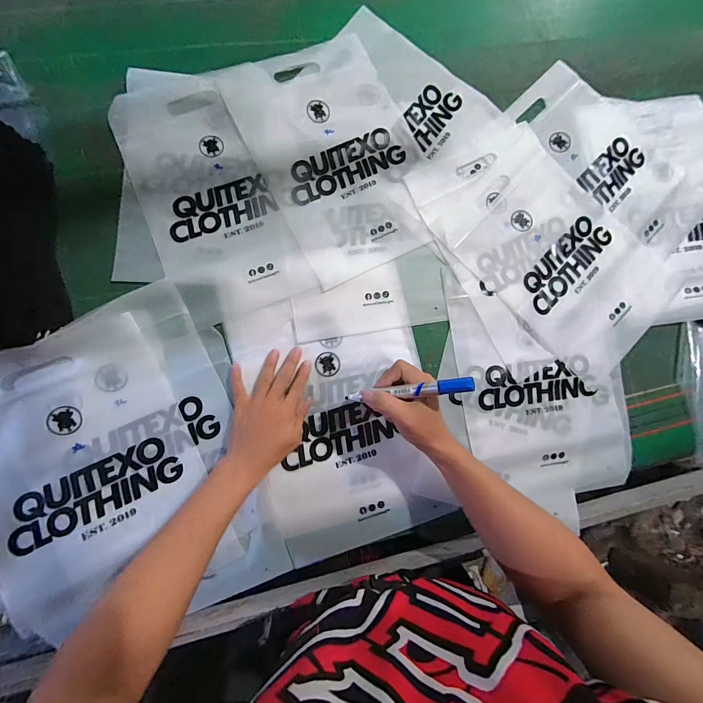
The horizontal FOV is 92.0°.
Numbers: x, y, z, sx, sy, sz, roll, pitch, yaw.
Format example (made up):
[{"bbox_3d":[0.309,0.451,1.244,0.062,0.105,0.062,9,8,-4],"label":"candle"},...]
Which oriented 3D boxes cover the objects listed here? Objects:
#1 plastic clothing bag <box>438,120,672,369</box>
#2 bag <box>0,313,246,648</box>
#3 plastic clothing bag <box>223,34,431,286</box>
[{"bbox_3d":[0.335,-0.156,0.544,0.253,0.007,0.360,-42,88,-8],"label":"plastic clothing bag"},{"bbox_3d":[-0.329,0.152,0.423,0.250,0.060,0.343,-26,86,-8],"label":"bag"},{"bbox_3d":[-0.016,-0.305,0.530,0.242,0.013,0.364,-26,87,-8],"label":"plastic clothing bag"}]

